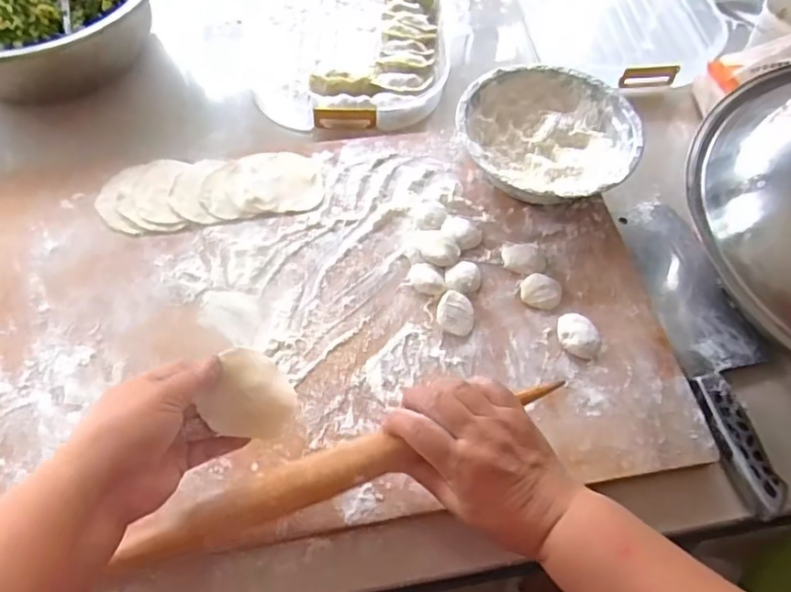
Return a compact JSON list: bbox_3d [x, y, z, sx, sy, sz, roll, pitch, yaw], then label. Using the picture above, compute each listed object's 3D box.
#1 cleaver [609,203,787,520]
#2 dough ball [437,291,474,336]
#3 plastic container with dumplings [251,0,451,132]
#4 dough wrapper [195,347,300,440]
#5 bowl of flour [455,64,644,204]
[{"bbox_3d":[0.267,0.033,0.497,0.077,0.029,0.285,-5,60,-5],"label":"cleaver"},{"bbox_3d":[0.050,0.014,0.481,0.030,0.010,0.037,11,60,4],"label":"dough ball"},{"bbox_3d":[-0.054,-0.312,0.687,0.224,0.046,0.310,-2,60,-3],"label":"plastic container with dumplings"},{"bbox_3d":[-0.095,0.067,0.392,0.058,0.009,0.055,22,75,-14],"label":"dough wrapper"},{"bbox_3d":[0.139,-0.141,0.551,0.155,0.056,0.157,1,60,-2],"label":"bowl of flour"}]

